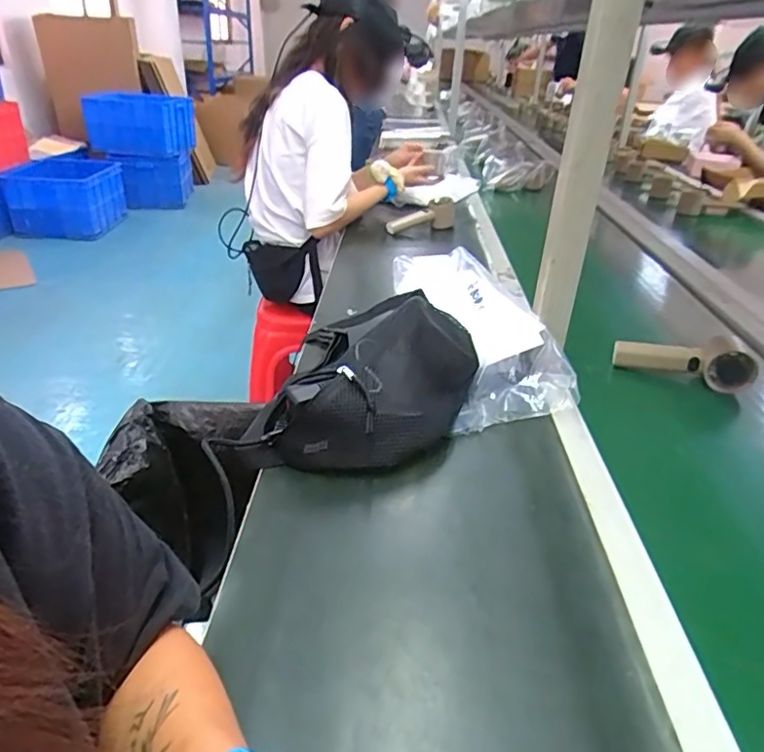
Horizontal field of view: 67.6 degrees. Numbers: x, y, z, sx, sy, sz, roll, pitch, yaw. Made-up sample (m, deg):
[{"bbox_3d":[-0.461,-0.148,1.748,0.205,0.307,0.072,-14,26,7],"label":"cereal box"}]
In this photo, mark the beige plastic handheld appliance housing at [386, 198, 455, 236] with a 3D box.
[{"bbox_3d":[0.098,-0.370,1.318,0.201,0.059,0.073,-18,34,-31],"label":"beige plastic handheld appliance housing"}]

